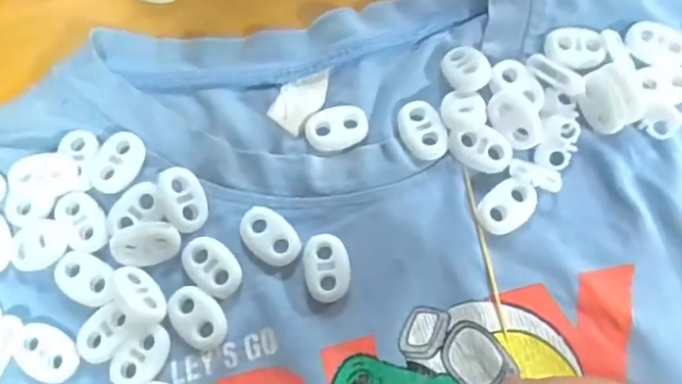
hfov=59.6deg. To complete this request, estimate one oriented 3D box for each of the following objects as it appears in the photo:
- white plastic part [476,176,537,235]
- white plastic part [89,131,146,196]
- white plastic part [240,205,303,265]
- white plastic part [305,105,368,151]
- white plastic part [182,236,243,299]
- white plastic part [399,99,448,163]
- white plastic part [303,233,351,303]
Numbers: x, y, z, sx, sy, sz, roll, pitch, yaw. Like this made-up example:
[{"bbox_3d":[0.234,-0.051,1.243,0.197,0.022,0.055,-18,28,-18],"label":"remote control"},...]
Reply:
[{"bbox_3d":[0.056,0.005,0.202,0.021,0.005,0.015,-40,78,-10],"label":"white plastic part"},{"bbox_3d":[-0.078,-0.011,0.206,0.015,0.004,0.022,25,76,7],"label":"white plastic part"},{"bbox_3d":[-0.024,0.015,0.201,0.015,0.004,0.022,-44,78,-10],"label":"white plastic part"},{"bbox_3d":[-0.001,-0.023,0.212,0.022,0.004,0.015,-20,75,-5],"label":"white plastic part"},{"bbox_3d":[-0.043,0.025,0.198,0.015,0.004,0.022,-37,77,-9],"label":"white plastic part"},{"bbox_3d":[0.028,-0.022,0.209,0.014,0.005,0.022,-18,75,-4],"label":"white plastic part"},{"bbox_3d":[-0.005,0.025,0.199,0.015,0.006,0.022,-9,75,-2],"label":"white plastic part"}]

